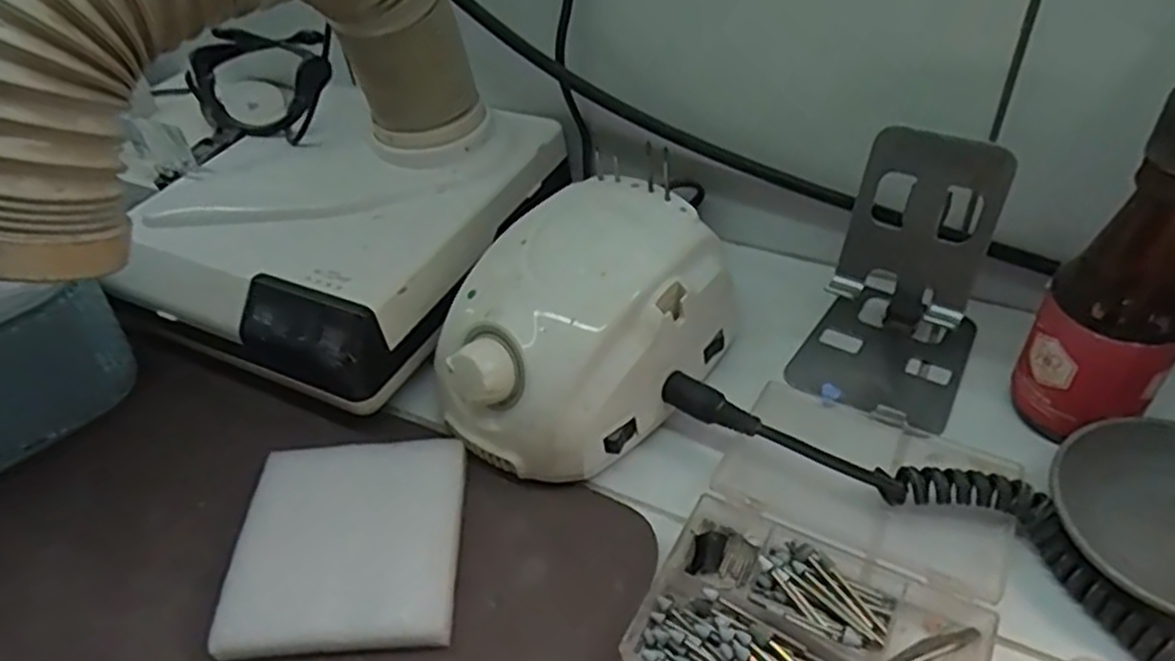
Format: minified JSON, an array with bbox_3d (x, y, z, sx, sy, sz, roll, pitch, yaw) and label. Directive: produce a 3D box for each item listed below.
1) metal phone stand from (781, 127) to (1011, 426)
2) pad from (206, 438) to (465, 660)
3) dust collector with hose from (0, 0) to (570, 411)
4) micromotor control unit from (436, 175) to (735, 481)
[{"bbox_3d":[0.145,-0.026,0.349,0.075,0.100,0.080,23,52,26],"label":"metal phone stand"},{"bbox_3d":[-0.102,0.090,0.329,0.093,0.015,0.092,-5,45,1],"label":"pad"},{"bbox_3d":[-0.164,-0.100,0.355,0.190,0.201,0.266,16,48,23],"label":"dust collector with hose"},{"bbox_3d":[-0.005,-0.001,0.364,0.099,0.072,0.140,28,55,30],"label":"micromotor control unit"}]

